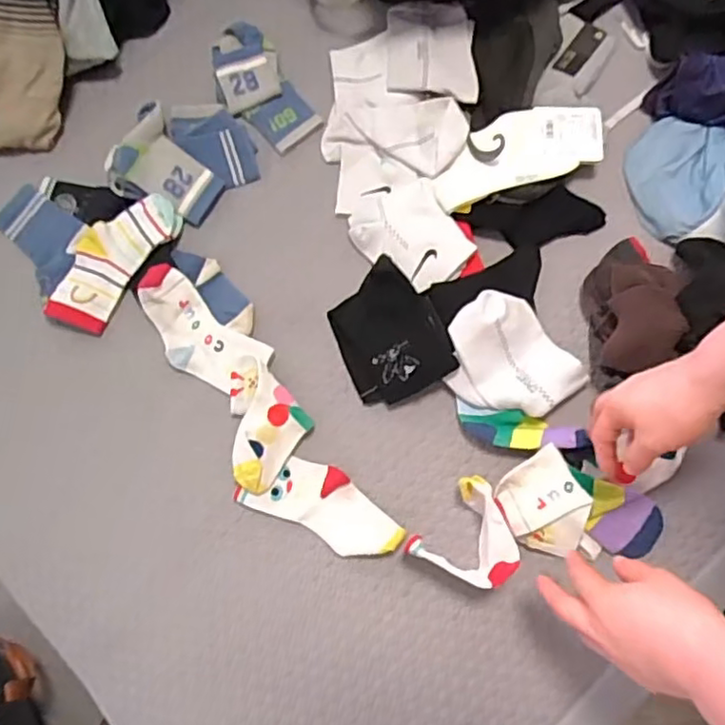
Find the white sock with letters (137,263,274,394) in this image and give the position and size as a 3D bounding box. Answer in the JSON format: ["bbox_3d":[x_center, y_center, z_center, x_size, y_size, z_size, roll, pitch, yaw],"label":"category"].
[{"bbox_3d":[-0.175,-0.030,0.669,0.151,0.029,0.074,38,81,9],"label":"white sock with letters"}]

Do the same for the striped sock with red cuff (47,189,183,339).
[{"bbox_3d":[-0.273,-0.115,0.693,0.083,0.023,0.168,34,80,8],"label":"striped sock with red cuff"}]

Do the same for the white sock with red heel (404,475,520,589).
[{"bbox_3d":[0.103,0.164,0.602,0.084,0.057,0.092,40,81,9],"label":"white sock with red heel"}]

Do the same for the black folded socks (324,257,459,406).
[{"bbox_3d":[0.026,-0.028,0.663,0.105,0.025,0.132,-30,82,14],"label":"black folded socks"}]

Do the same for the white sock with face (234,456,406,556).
[{"bbox_3d":[-0.038,0.139,0.632,0.160,0.017,0.069,25,79,7],"label":"white sock with face"}]

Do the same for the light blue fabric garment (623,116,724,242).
[{"bbox_3d":[0.348,-0.199,0.696,0.116,0.026,0.136,15,78,5],"label":"light blue fabric garment"}]

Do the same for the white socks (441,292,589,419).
[{"bbox_3d":[0.144,-0.003,0.648,0.111,0.039,0.130,-37,79,-7],"label":"white socks"}]

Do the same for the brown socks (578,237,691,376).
[{"bbox_3d":[0.270,-0.061,0.639,0.093,0.072,0.142,16,77,6],"label":"brown socks"}]

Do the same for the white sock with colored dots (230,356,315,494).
[{"bbox_3d":[-0.093,0.060,0.644,0.075,0.029,0.130,-5,77,0],"label":"white sock with colored dots"}]

